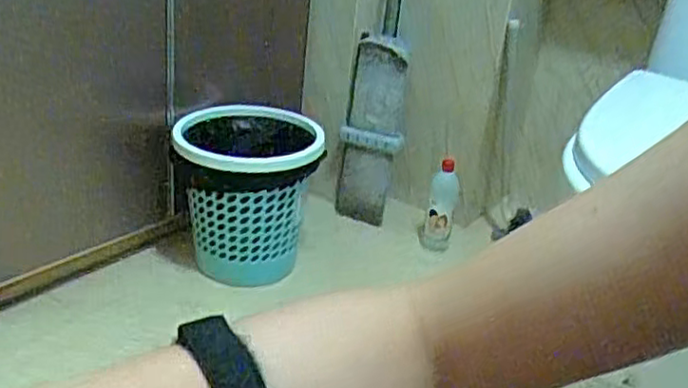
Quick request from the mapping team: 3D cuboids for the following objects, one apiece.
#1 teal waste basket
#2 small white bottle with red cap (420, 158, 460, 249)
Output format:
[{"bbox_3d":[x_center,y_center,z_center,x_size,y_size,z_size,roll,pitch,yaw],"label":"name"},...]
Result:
[{"bbox_3d":[-0.182,0.006,1.278,0.260,0.276,0.232,0,26,-13],"label":"teal waste basket"},{"bbox_3d":[0.204,0.026,1.451,0.068,0.192,0.063,10,25,7],"label":"small white bottle with red cap"}]

